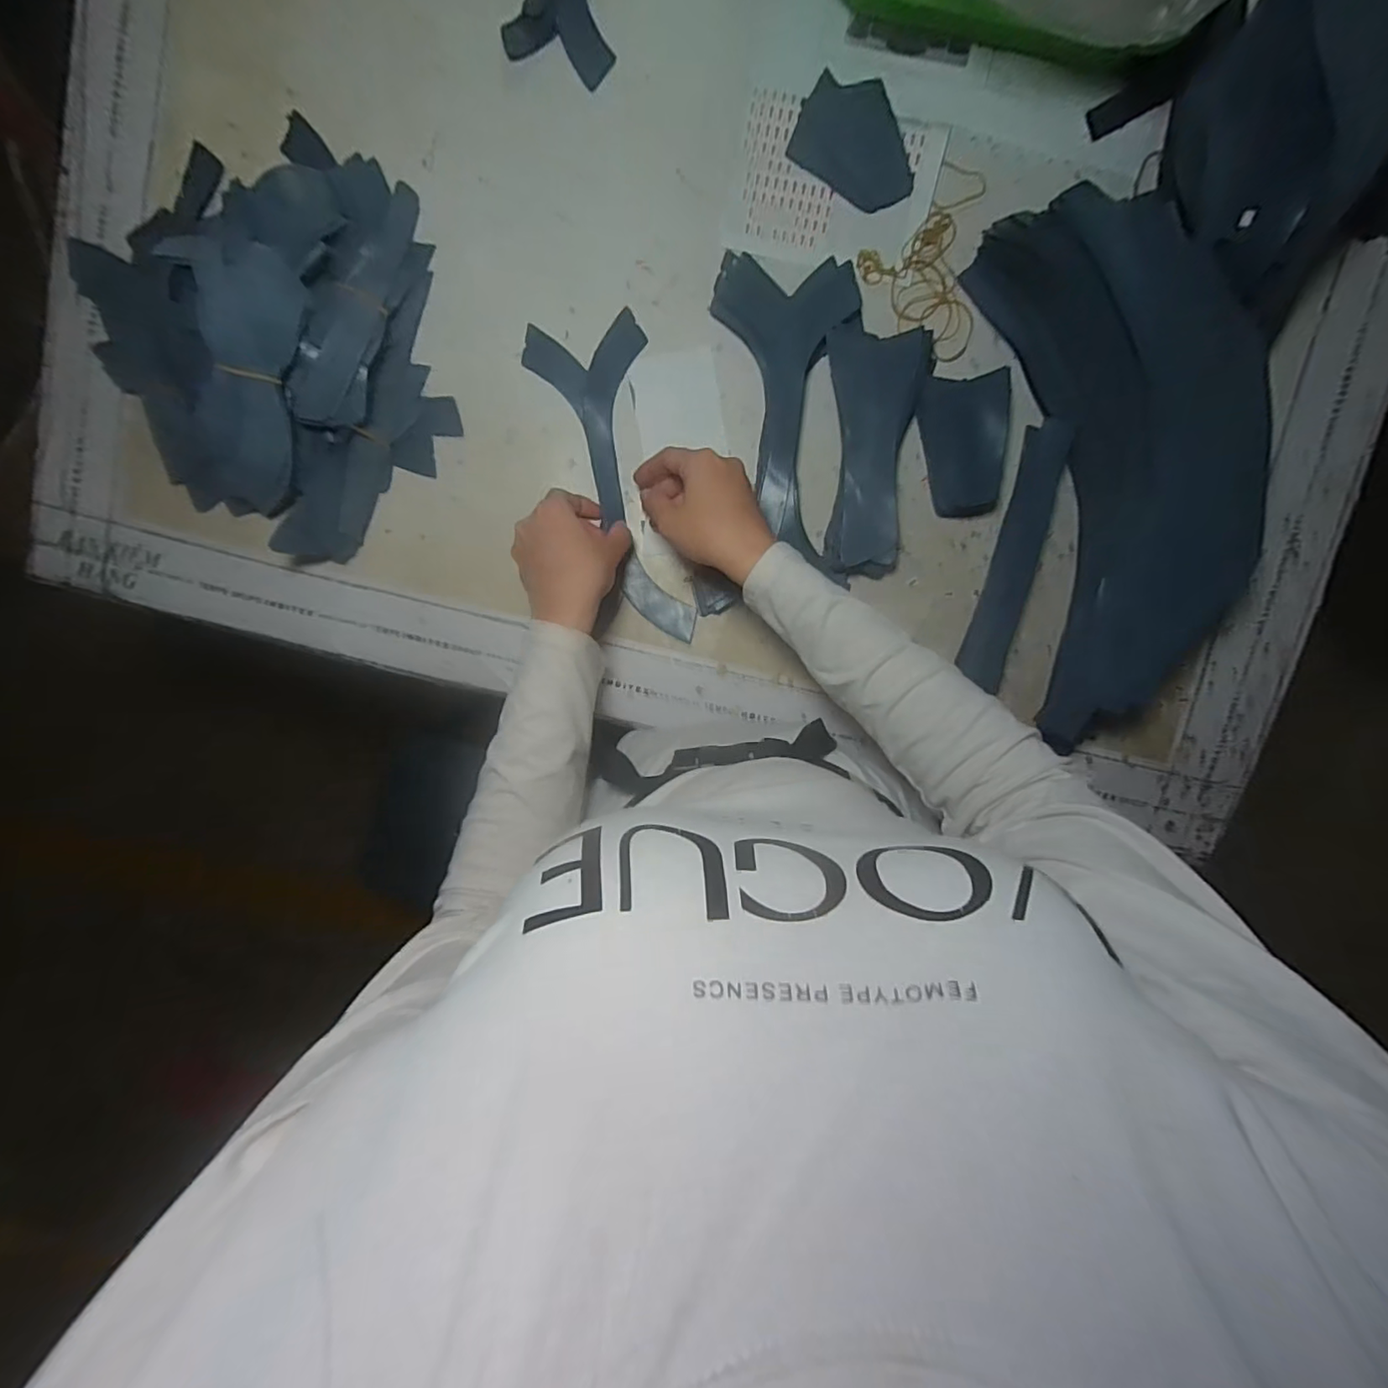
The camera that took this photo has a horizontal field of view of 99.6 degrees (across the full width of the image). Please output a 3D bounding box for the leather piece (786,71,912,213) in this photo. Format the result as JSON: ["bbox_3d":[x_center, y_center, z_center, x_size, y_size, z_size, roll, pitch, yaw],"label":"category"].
[{"bbox_3d":[0.121,-0.401,0.425,0.094,0.004,0.069,35,96,-3],"label":"leather piece"}]

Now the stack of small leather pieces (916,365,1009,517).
[{"bbox_3d":[0.200,-0.182,0.435,0.056,0.031,0.094,-4,97,1],"label":"stack of small leather pieces"}]

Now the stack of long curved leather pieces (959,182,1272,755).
[{"bbox_3d":[0.307,-0.156,0.414,0.142,0.084,0.377,-11,97,2],"label":"stack of long curved leather pieces"}]

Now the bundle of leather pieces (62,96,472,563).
[{"bbox_3d":[-0.303,-0.259,0.407,0.254,0.081,0.261,0,97,1],"label":"bundle of leather pieces"}]

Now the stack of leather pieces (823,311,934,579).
[{"bbox_3d":[0.136,-0.183,0.442,0.070,0.029,0.180,0,97,1],"label":"stack of leather pieces"}]

